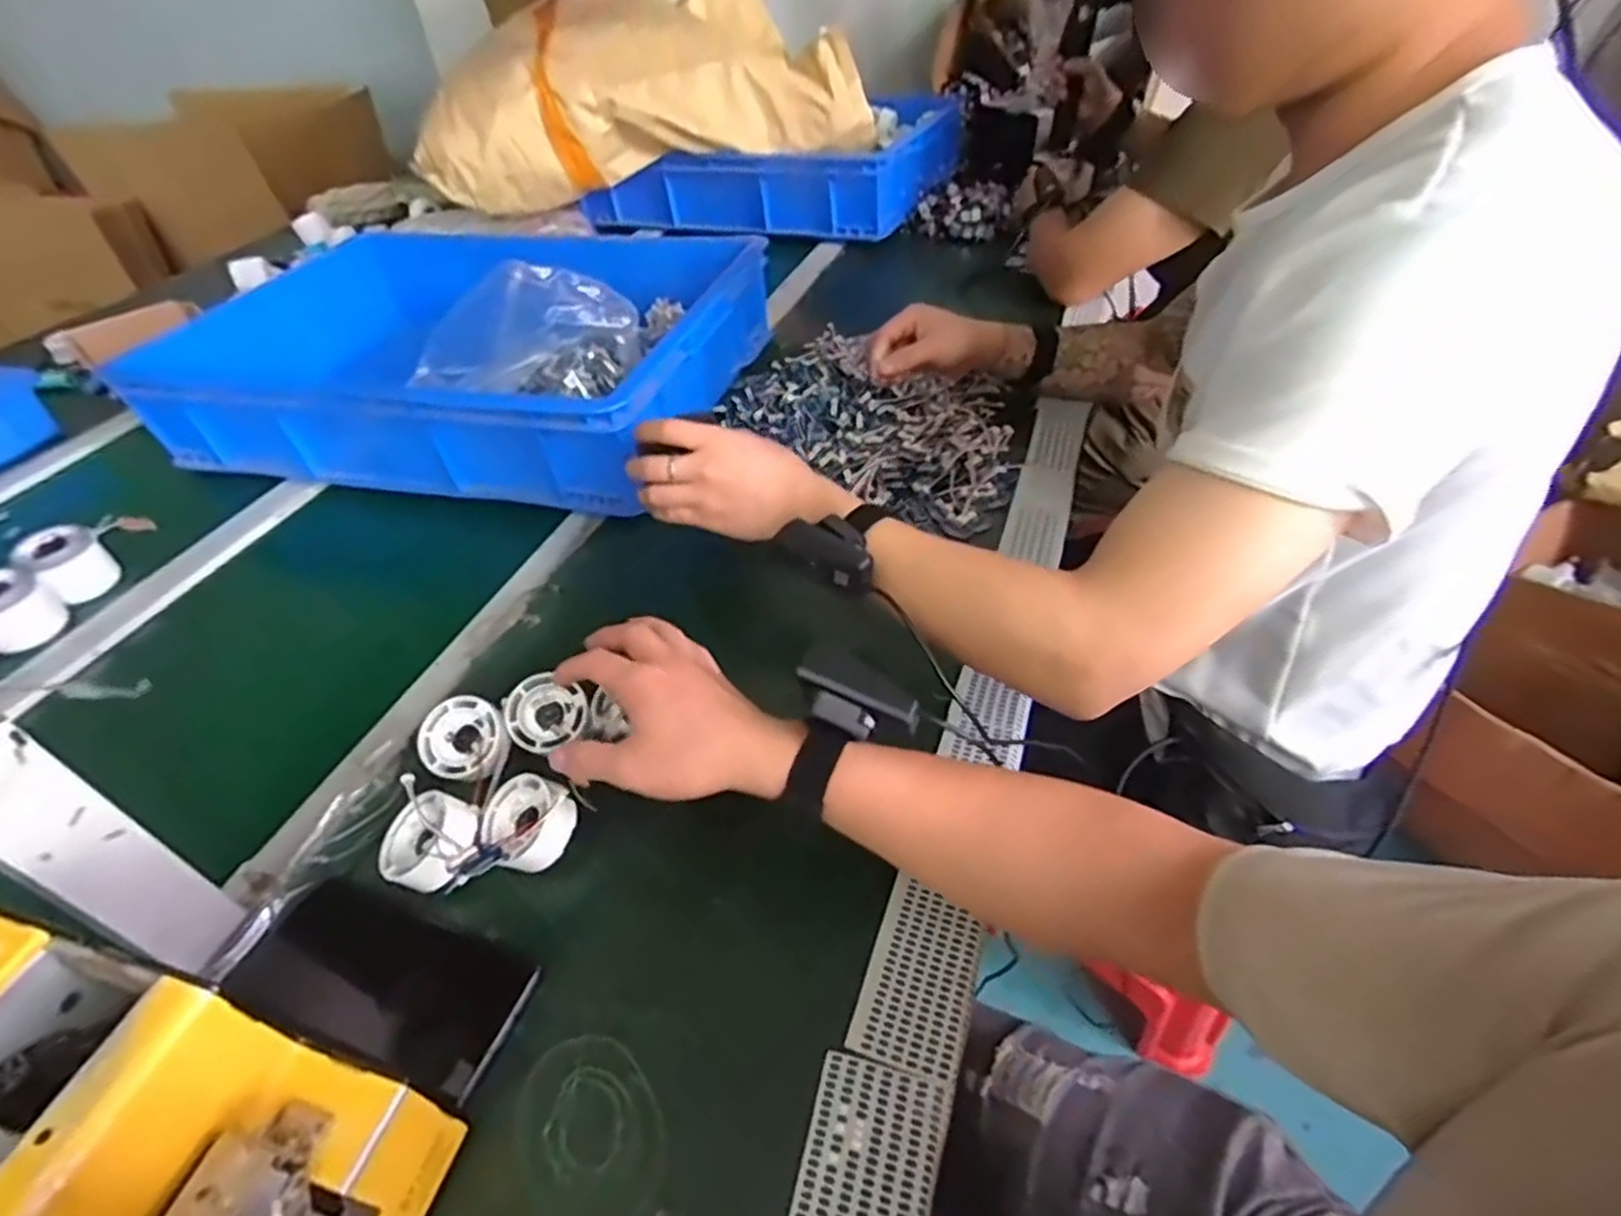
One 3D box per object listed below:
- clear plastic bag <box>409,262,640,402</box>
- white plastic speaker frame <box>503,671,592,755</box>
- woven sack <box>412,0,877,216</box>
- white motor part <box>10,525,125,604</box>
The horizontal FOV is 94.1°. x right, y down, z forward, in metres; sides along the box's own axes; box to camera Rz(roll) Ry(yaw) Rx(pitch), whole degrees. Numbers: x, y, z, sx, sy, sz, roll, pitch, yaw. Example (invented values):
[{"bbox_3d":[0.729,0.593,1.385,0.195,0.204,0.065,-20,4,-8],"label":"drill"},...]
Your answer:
[{"bbox_3d":[-0.292,-0.289,0.767,0.216,0.135,0.122,11,46,15],"label":"clear plastic bag"},{"bbox_3d":[-0.183,0.071,0.523,0.052,0.028,0.050,-29,85,-20],"label":"white plastic speaker frame"},{"bbox_3d":[-0.248,-0.807,1.183,0.679,0.226,0.267,-9,44,-5],"label":"woven sack"},{"bbox_3d":[-0.676,-0.038,0.694,0.050,0.060,0.054,27,52,29],"label":"white motor part"}]

